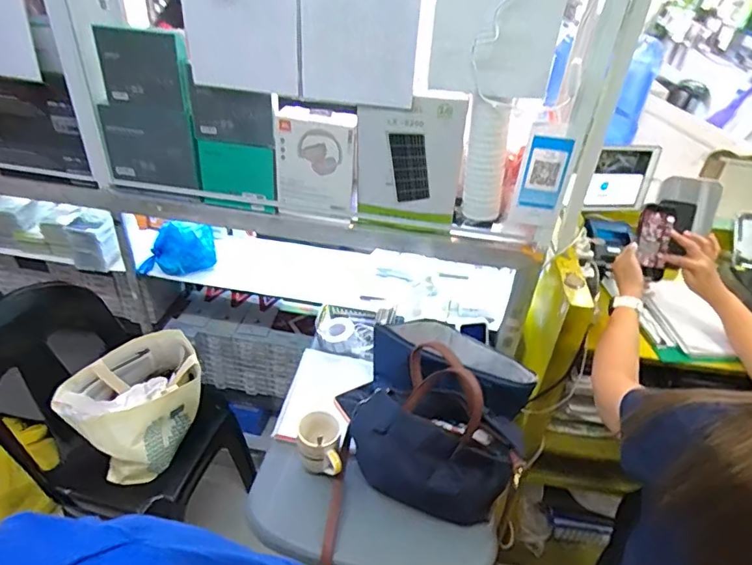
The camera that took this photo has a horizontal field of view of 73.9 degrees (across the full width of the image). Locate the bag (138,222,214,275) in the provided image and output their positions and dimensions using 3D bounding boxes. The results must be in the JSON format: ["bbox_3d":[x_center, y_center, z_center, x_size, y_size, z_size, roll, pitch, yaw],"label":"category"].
[{"bbox_3d":[-0.518,-0.091,1.298,0.195,0.129,0.119,-9,38,-19],"label":"bag"}]

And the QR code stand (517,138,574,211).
[{"bbox_3d":[0.329,-0.211,0.974,0.074,0.135,0.010,9,36,6],"label":"QR code stand"}]

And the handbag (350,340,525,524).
[{"bbox_3d":[0.106,0.271,0.840,0.244,0.271,0.144,26,41,26],"label":"handbag"}]

